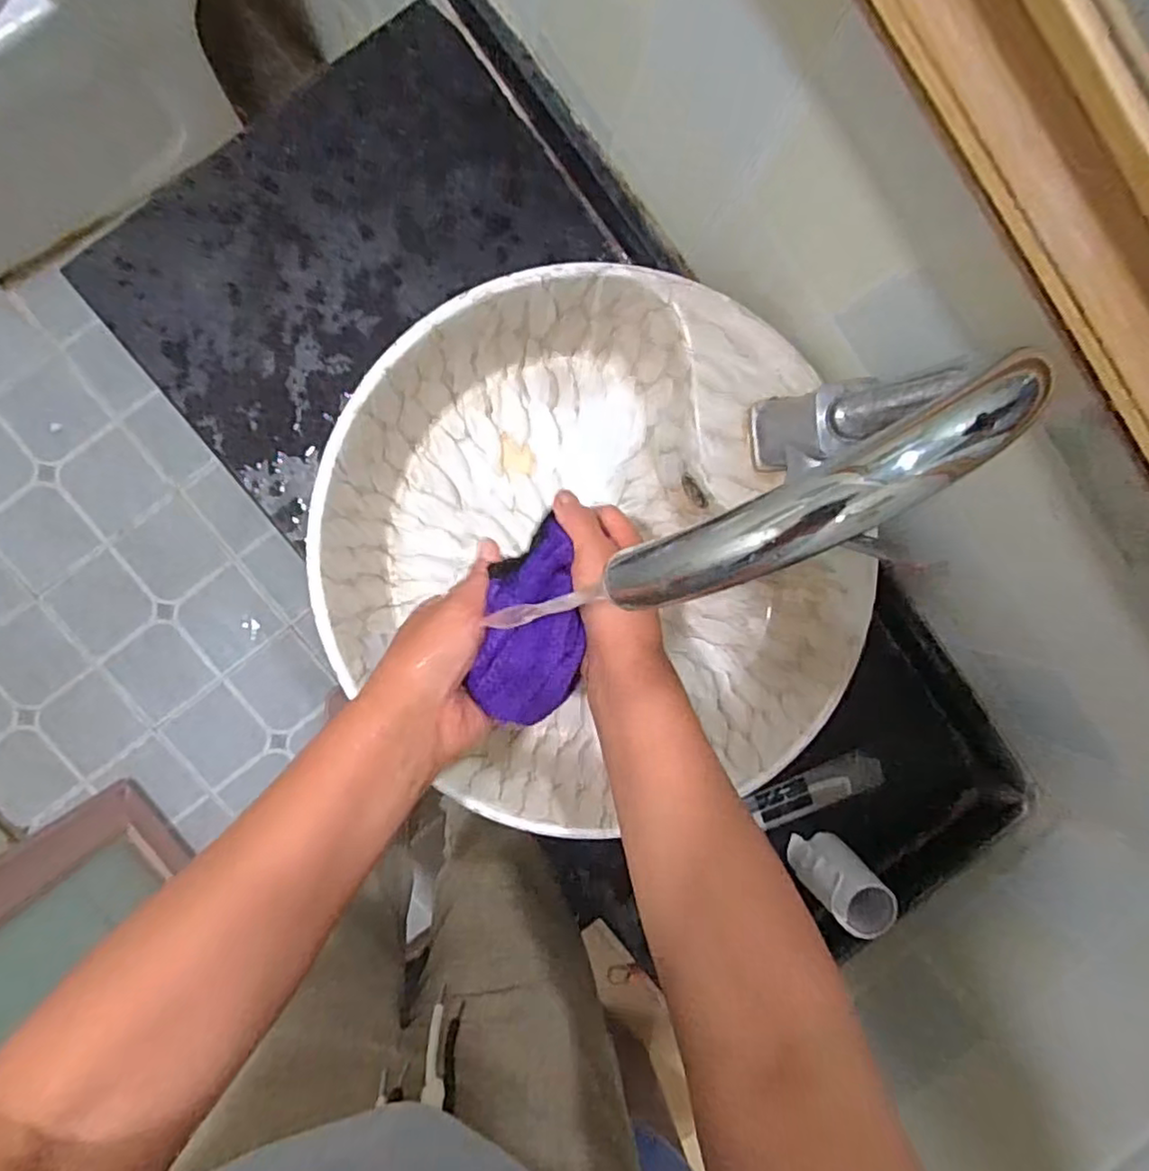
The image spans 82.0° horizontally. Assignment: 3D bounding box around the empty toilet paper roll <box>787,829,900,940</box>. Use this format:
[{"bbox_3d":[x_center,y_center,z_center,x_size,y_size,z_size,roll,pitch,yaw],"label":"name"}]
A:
[{"bbox_3d":[0.244,0.270,0.608,0.061,0.092,0.052,40,91,-7],"label":"empty toilet paper roll"}]

